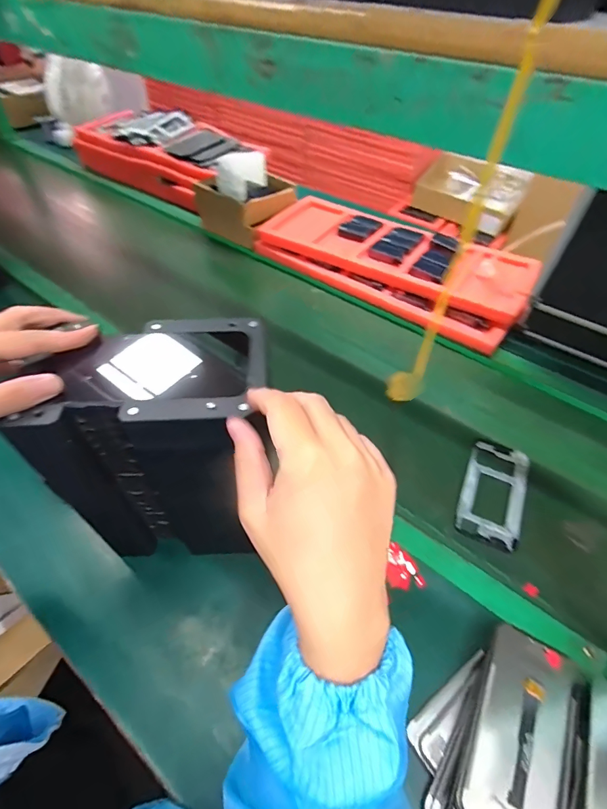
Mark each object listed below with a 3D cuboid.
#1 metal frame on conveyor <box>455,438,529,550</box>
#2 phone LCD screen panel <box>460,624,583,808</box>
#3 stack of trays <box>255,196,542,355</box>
[{"bbox_3d":[0.258,0.115,0.544,0.074,0.015,0.156,21,53,16],"label":"metal frame on conveyor"},{"bbox_3d":[0.185,0.279,0.343,0.071,0.005,0.151,25,52,24],"label":"phone LCD screen panel"},{"bbox_3d":[0.180,-0.313,0.844,0.552,0.069,0.256,30,55,22],"label":"stack of trays"}]

